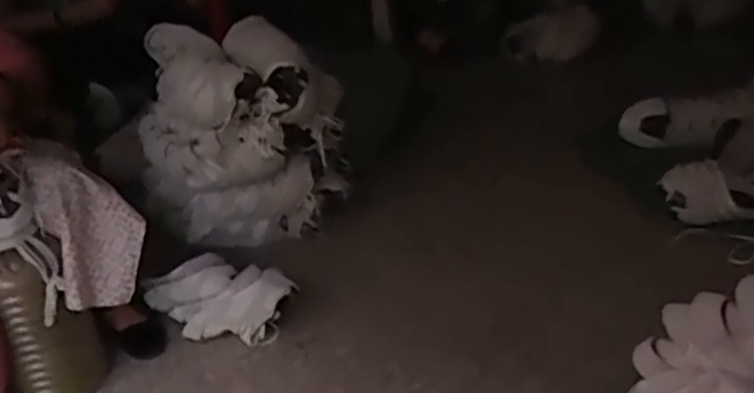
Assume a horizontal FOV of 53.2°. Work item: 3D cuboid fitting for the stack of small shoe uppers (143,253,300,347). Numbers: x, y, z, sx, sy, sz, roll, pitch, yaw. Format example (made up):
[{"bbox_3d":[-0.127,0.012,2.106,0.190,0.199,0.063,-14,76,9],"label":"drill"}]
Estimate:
[{"bbox_3d":[-0.345,0.213,1.581,0.345,0.119,0.157,5,29,24],"label":"stack of small shoe uppers"}]

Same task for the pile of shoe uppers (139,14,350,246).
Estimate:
[{"bbox_3d":[-0.346,-0.172,1.925,0.523,0.445,0.406,-13,27,-11],"label":"pile of shoe uppers"}]

